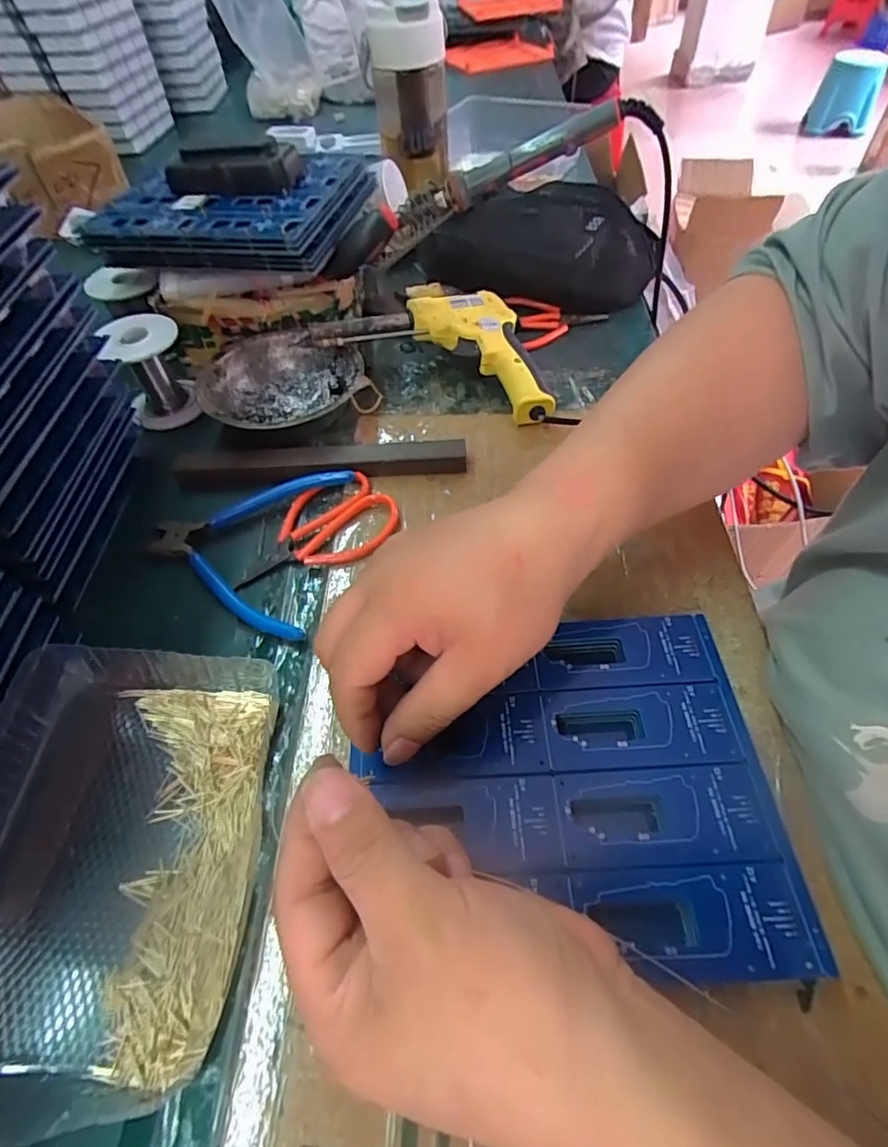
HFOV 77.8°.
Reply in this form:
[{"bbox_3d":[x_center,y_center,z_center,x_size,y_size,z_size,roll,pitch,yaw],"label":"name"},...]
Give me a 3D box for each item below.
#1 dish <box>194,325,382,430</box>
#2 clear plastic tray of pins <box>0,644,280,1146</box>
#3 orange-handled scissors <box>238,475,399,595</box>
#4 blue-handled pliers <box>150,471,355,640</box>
[{"bbox_3d":[-0.127,-0.151,0.447,0.128,0.044,0.119,-2,54,2],"label":"dish"},{"bbox_3d":[-0.163,0.122,0.253,0.145,0.037,0.189,-3,54,1],"label":"clear plastic tray of pins"},{"bbox_3d":[-0.087,-0.030,0.375,0.111,0.013,0.069,-20,55,-10],"label":"orange-handled scissors"},{"bbox_3d":[-0.136,-0.022,0.369,0.121,0.018,0.127,7,55,8],"label":"blue-handled pliers"}]

